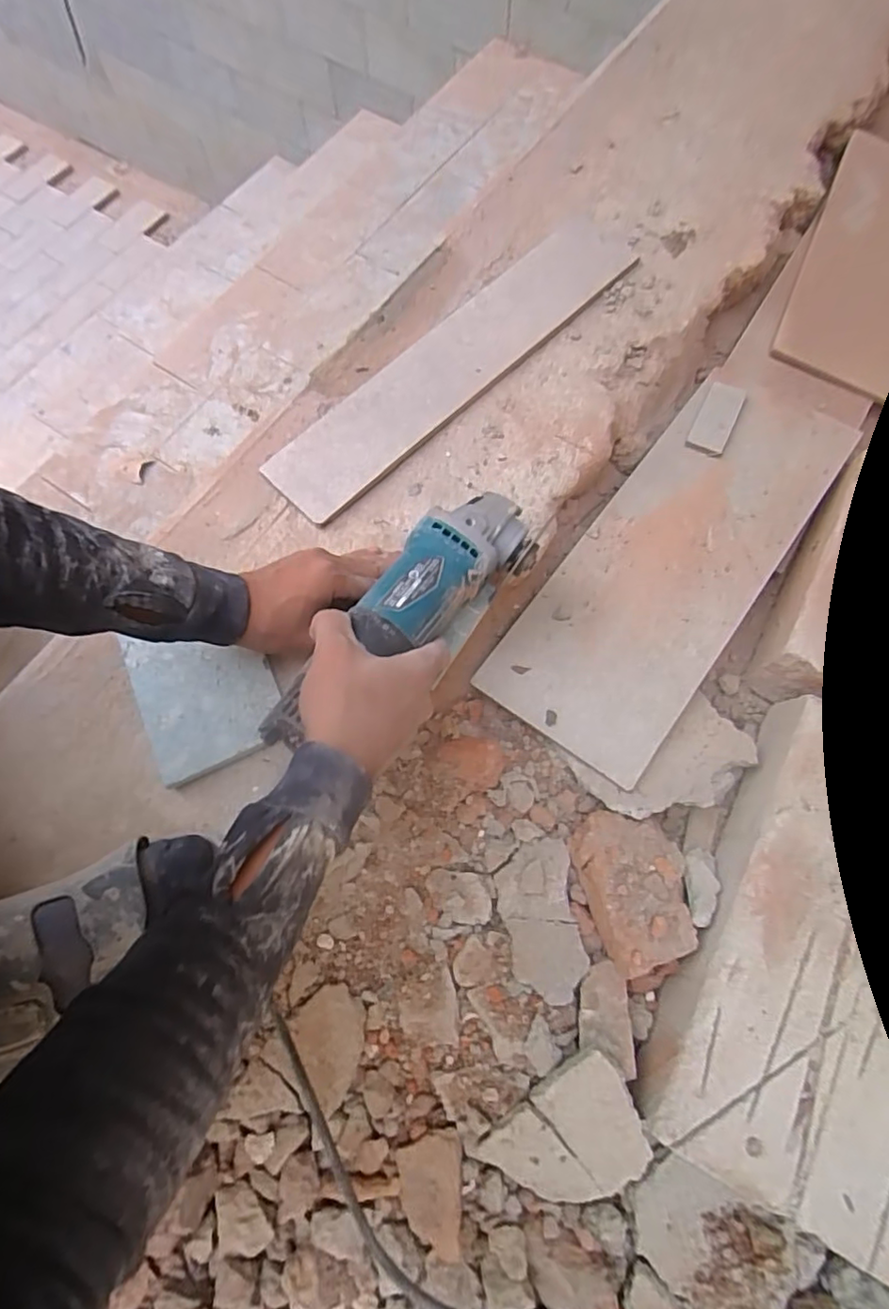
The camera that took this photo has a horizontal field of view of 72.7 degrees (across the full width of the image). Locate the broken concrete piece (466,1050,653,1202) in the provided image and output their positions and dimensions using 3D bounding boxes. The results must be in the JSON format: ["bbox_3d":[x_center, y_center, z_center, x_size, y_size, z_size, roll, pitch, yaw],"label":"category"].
[{"bbox_3d":[0.087,0.327,0.399,0.105,0.035,0.084,-40,80,-11],"label":"broken concrete piece"}]

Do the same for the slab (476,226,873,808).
[{"bbox_3d":[0.246,-0.139,0.565,0.152,0.012,0.538,33,73,17],"label":"slab"}]

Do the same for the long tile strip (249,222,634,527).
[{"bbox_3d":[0.016,-0.281,0.563,0.424,0.013,0.082,-43,76,-13],"label":"long tile strip"}]

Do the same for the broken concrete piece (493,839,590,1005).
[{"bbox_3d":[0.074,0.201,0.462,0.058,0.011,0.110,-5,58,-5],"label":"broken concrete piece"}]

